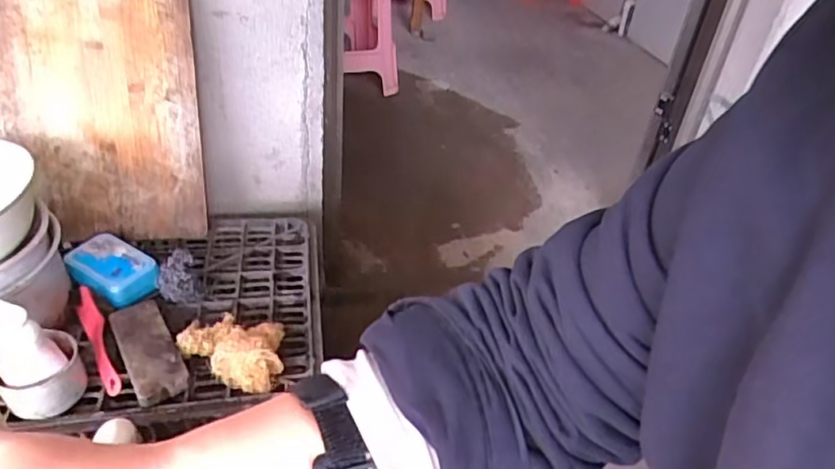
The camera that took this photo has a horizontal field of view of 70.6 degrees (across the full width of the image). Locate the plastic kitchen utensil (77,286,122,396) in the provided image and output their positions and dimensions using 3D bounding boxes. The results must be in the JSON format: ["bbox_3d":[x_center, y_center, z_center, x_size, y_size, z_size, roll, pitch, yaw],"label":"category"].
[{"bbox_3d":[-0.383,0.125,0.709,0.024,0.034,0.160,-20,43,-31],"label":"plastic kitchen utensil"}]

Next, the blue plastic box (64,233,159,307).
[{"bbox_3d":[-0.402,0.050,0.778,0.118,0.038,0.077,24,46,13],"label":"blue plastic box"}]

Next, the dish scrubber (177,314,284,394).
[{"bbox_3d":[-0.213,0.132,0.710,0.136,0.055,0.090,21,38,19],"label":"dish scrubber"}]

